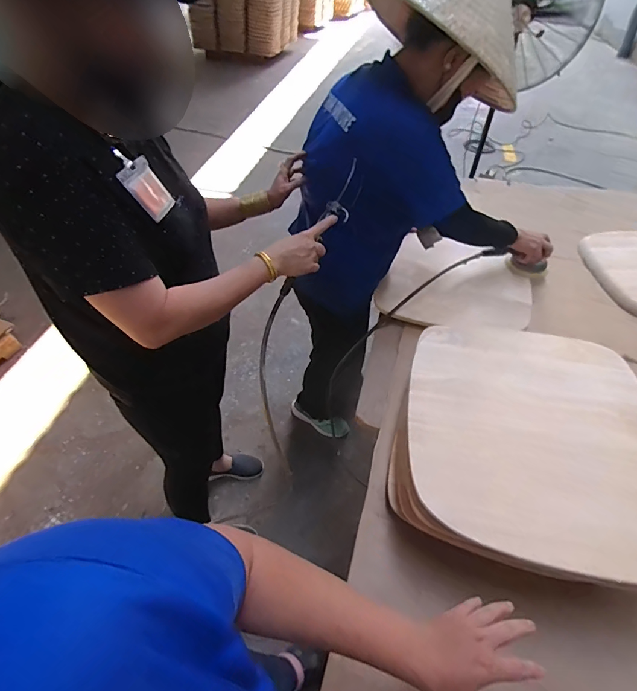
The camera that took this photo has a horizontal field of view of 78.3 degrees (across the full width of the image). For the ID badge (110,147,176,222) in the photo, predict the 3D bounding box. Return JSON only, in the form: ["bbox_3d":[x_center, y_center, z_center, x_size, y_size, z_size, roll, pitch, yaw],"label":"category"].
[{"bbox_3d":[-0.278,-0.262,0.628,0.008,0.109,0.120,-23,34,15],"label":"ID badge"}]

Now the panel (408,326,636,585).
[{"bbox_3d":[0.361,0.136,0.660,0.399,0.024,0.418,8,50,8],"label":"panel"}]

